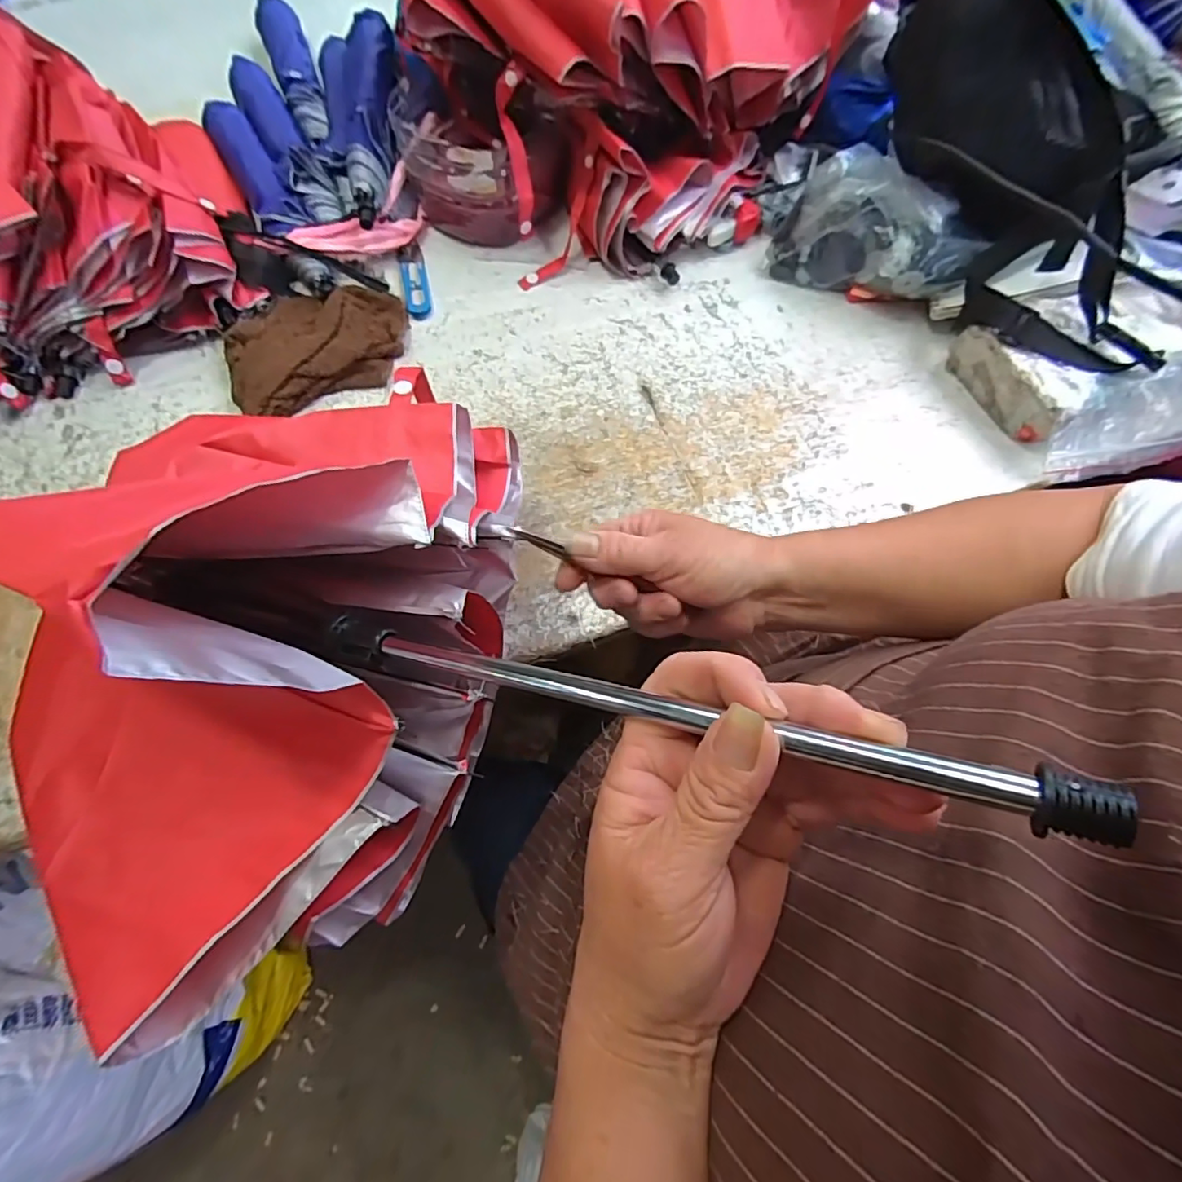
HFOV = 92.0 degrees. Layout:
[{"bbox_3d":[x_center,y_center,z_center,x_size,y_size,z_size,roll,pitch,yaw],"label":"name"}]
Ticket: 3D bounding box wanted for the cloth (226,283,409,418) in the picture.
[{"bbox_3d":[-0.257,-0.238,0.536,0.165,0.028,0.134,-26,70,-11],"label":"cloth"}]

